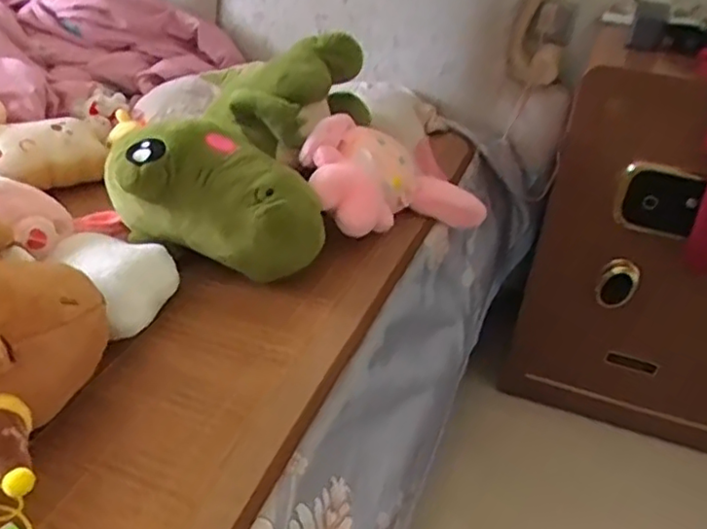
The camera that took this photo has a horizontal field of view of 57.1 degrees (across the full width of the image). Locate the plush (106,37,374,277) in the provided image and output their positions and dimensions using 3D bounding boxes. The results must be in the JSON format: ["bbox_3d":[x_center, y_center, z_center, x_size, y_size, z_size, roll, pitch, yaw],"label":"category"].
[{"bbox_3d":[-0.142,-0.175,0.919,0.268,0.185,0.400,10,35,7],"label":"plush"}]

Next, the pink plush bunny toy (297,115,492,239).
[{"bbox_3d":[0.057,-0.129,0.961,0.271,0.140,0.127,-14,39,-25],"label":"pink plush bunny toy"}]

